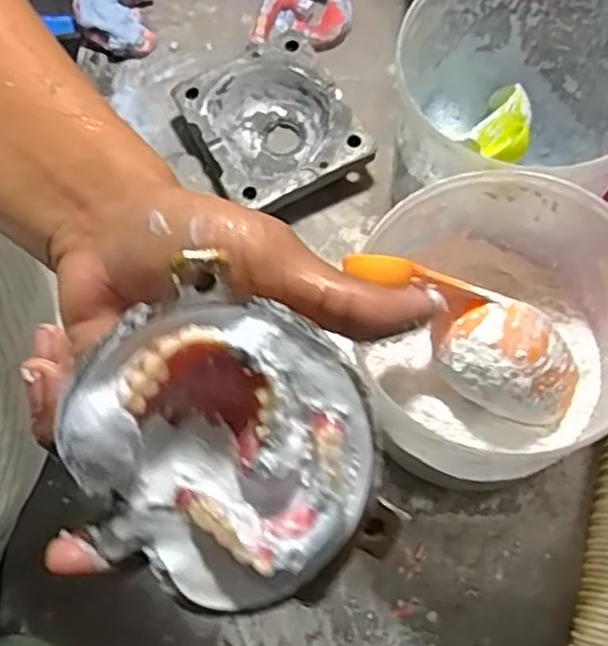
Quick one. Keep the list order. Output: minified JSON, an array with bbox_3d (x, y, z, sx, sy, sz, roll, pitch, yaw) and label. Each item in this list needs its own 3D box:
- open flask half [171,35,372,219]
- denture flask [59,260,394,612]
[{"bbox_3d":[-0.023,-0.153,0.575,0.109,0.038,0.131,-31,73,-8],"label":"open flask half"},{"bbox_3d":[-0.025,0.042,0.248,0.104,0.036,0.093,36,88,-12],"label":"denture flask"}]

